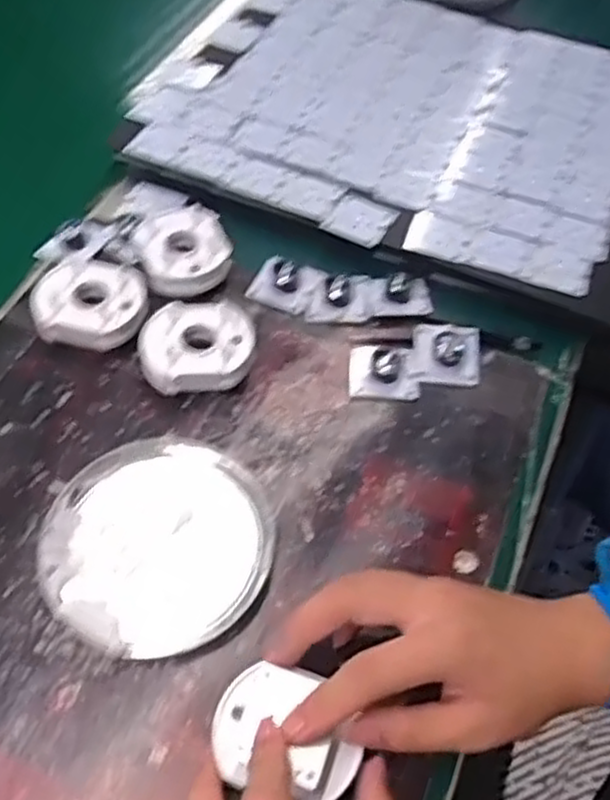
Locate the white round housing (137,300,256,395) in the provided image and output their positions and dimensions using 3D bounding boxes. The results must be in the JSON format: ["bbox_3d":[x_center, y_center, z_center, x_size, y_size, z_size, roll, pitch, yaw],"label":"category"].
[{"bbox_3d":[-0.071,-0.033,0.508,0.074,0.033,0.060,-6,57,-9],"label":"white round housing"}]

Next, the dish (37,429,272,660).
[{"bbox_3d":[-0.085,0.080,0.440,0.126,0.014,0.124,2,56,-3],"label":"dish"}]

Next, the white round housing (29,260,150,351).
[{"bbox_3d":[-0.146,-0.065,0.529,0.075,0.032,0.065,9,56,1],"label":"white round housing"}]

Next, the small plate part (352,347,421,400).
[{"bbox_3d":[0.054,-0.020,0.518,0.045,0.009,0.041,2,56,-4],"label":"small plate part"}]

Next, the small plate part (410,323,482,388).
[{"bbox_3d":[0.098,-0.033,0.530,0.046,0.014,0.043,6,56,-1],"label":"small plate part"}]

